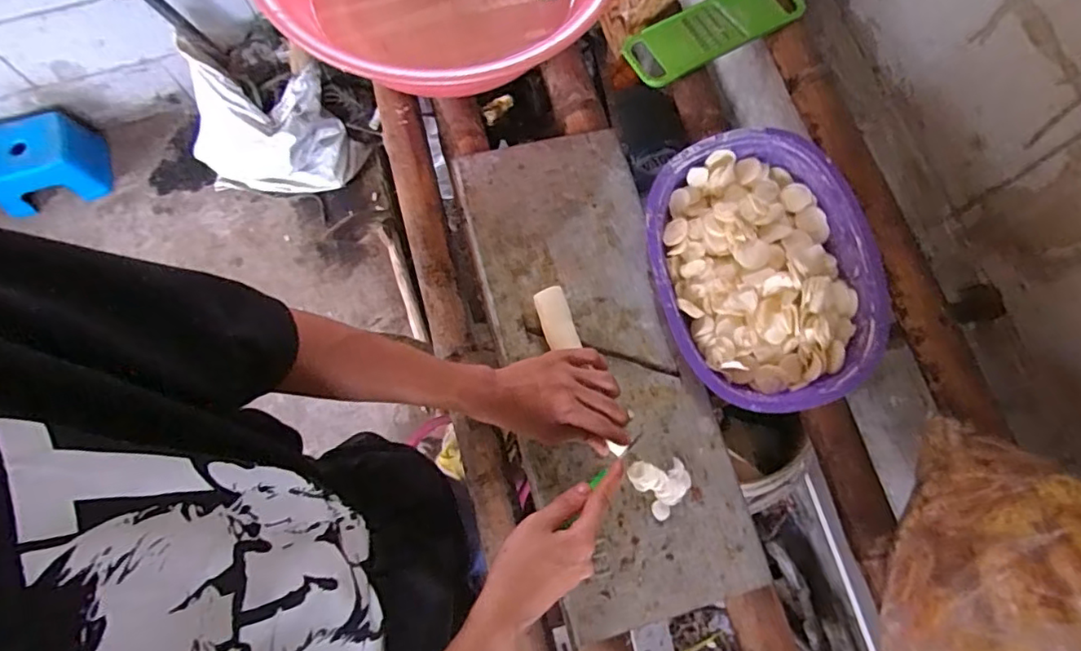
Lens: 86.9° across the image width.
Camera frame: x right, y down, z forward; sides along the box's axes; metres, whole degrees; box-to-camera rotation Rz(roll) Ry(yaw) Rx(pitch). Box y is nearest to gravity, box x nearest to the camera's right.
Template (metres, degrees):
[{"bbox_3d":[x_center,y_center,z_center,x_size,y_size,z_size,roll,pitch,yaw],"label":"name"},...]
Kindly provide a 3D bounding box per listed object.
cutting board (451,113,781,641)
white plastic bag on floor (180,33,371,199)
[{"bbox_3d":[0.061,0.026,0.612,0.199,0.015,0.525,-14,75,-6],"label":"cutting board"},{"bbox_3d":[-0.725,-0.530,1.508,0.436,0.301,0.244,-1,74,-2],"label":"white plastic bag on floor"}]

